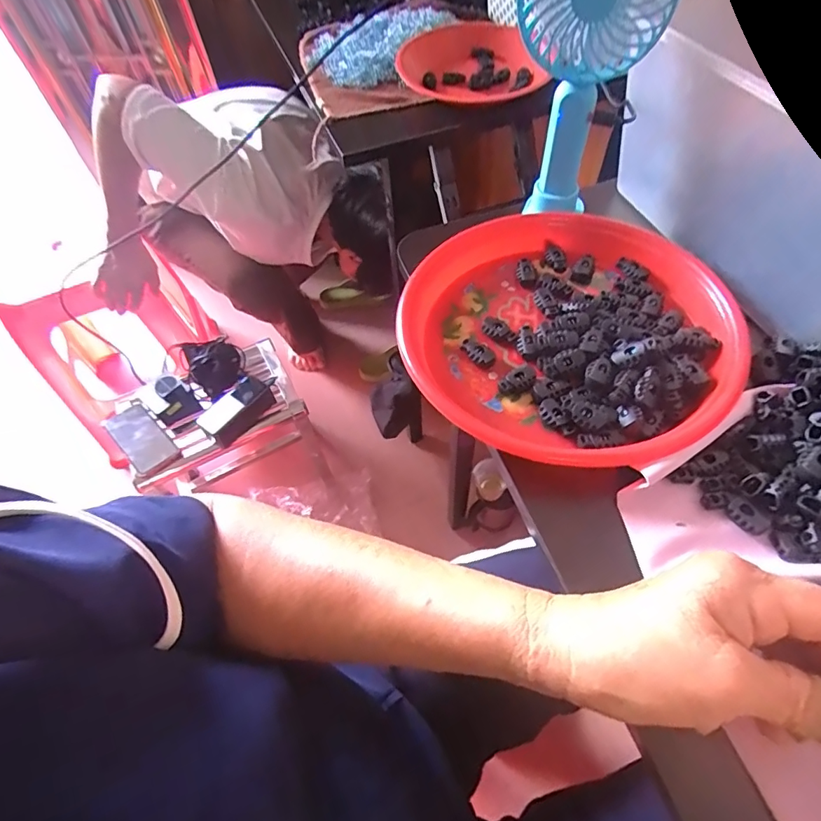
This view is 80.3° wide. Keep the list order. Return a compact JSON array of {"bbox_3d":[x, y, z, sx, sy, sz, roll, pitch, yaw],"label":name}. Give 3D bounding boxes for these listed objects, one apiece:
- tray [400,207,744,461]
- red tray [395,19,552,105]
[{"bbox_3d":[0.114,-0.063,0.364,0.225,0.031,0.230,-2,55,3],"label":"tray"},{"bbox_3d":[0.078,-0.467,0.636,0.173,0.034,0.204,0,55,5],"label":"red tray"}]

